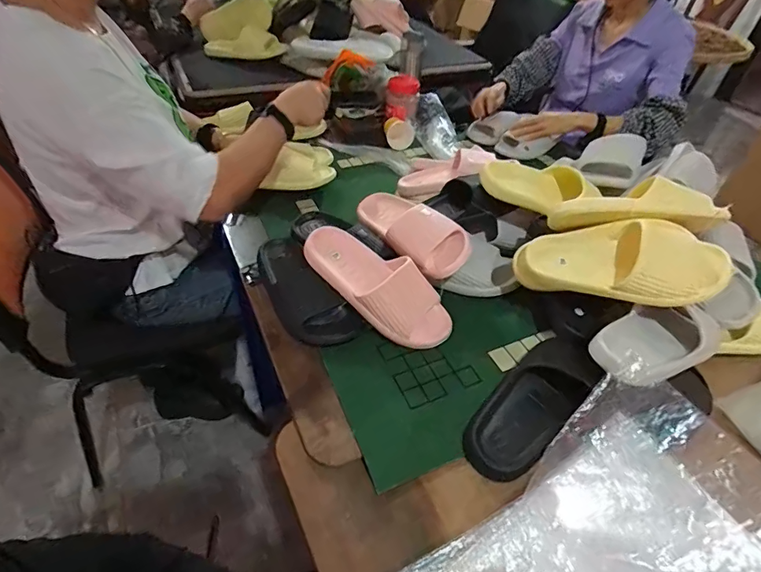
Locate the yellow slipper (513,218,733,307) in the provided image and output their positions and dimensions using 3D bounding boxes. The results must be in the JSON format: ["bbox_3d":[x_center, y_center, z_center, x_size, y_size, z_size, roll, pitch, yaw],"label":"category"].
[{"bbox_3d":[0.339,-0.039,0.633,0.271,0.085,0.127,5,74,22],"label":"yellow slipper"}]

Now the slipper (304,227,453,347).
[{"bbox_3d":[-0.003,-0.006,0.668,0.261,0.070,0.095,36,50,8],"label":"slipper"}]

